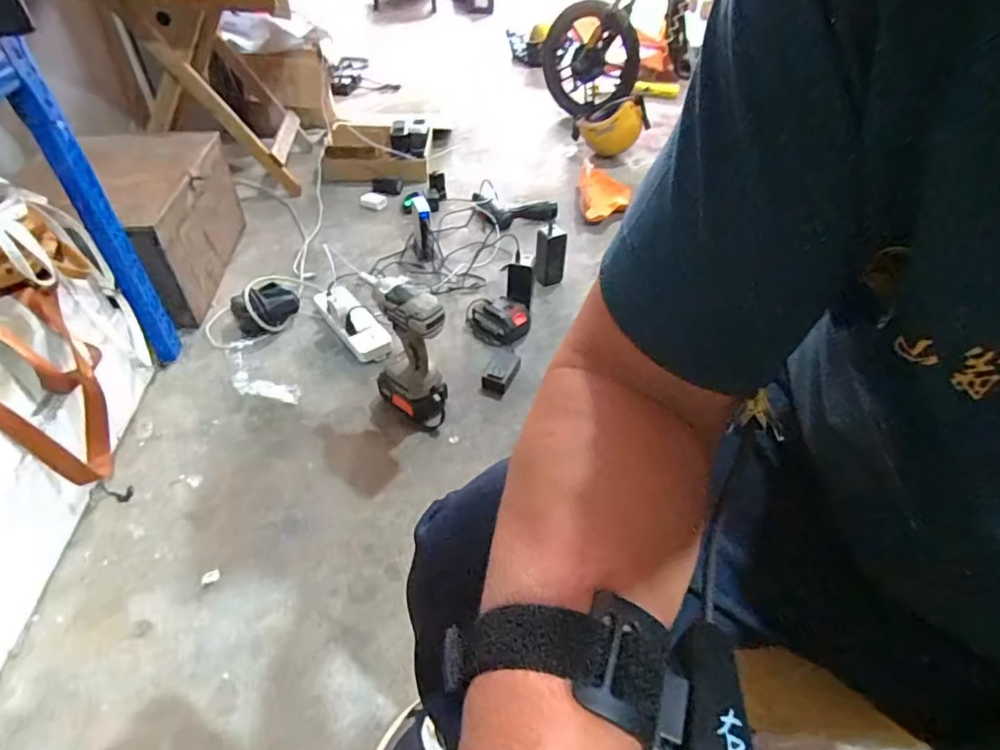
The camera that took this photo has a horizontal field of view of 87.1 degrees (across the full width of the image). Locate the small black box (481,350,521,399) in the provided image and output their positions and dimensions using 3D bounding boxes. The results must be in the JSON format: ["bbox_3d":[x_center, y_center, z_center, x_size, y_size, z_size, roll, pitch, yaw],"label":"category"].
[{"bbox_3d":[0.002,-0.005,0.962,0.056,0.026,0.110,14,46,11],"label":"small black box"}]

